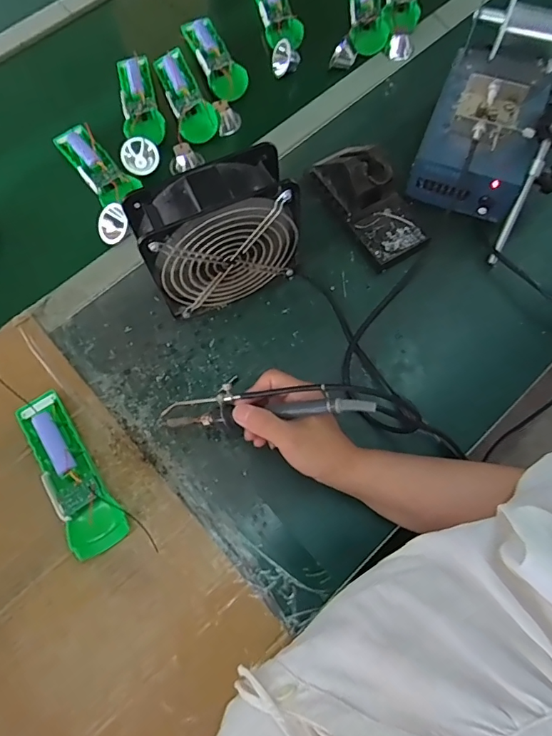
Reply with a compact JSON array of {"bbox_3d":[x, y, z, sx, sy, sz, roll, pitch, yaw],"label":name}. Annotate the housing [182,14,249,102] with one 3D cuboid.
[{"bbox_3d":[-0.084,-0.414,0.643,0.050,0.037,0.152,-26,70,-8],"label":"housing"}]

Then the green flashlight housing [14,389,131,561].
[{"bbox_3d":[-0.194,0.098,0.453,0.047,0.028,0.162,-34,69,-12],"label":"green flashlight housing"}]

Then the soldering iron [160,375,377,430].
[{"bbox_3d":[-0.019,0.034,0.423,0.210,0.040,0.035,-4,64,27],"label":"soldering iron"}]

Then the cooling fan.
[{"bbox_3d":[-0.056,-0.125,0.477,0.146,0.151,0.062,-24,68,-8],"label":"cooling fan"}]

